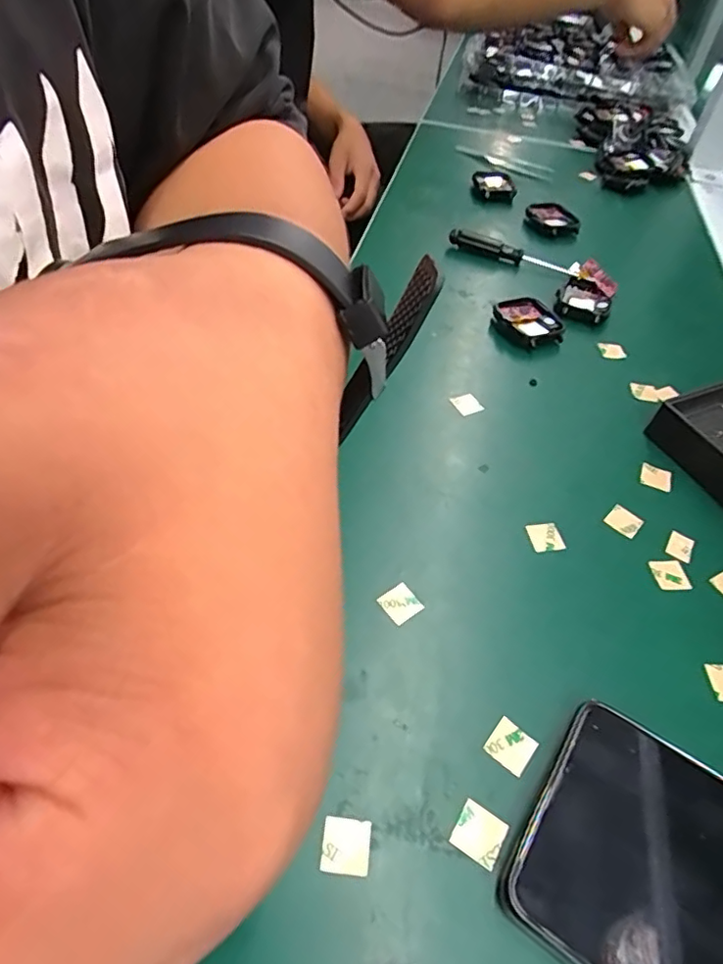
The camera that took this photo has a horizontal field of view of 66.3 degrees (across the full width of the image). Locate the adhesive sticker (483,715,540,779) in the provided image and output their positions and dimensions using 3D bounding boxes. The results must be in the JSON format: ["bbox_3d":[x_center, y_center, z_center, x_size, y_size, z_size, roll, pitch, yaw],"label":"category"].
[{"bbox_3d":[0.055,0.098,0.205,0.015,0.004,0.015,34,60,23],"label":"adhesive sticker"}]

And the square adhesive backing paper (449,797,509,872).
[{"bbox_3d":[0.040,0.119,0.186,0.016,0.004,0.015,28,56,18],"label":"square adhesive backing paper"}]

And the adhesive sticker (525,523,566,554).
[{"bbox_3d":[0.089,0.027,0.268,0.015,0.004,0.015,-11,58,-3],"label":"adhesive sticker"}]

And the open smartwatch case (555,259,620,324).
[{"bbox_3d":[0.163,-0.138,0.401,0.037,0.028,0.043,24,52,13],"label":"open smartwatch case"}]

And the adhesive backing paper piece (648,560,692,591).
[{"bbox_3d":[0.144,0.044,0.259,0.015,0.004,0.015,-7,62,-5],"label":"adhesive backing paper piece"}]

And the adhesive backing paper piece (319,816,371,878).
[{"bbox_3d":[-0.005,0.119,0.181,0.015,0.004,0.015,9,45,-1],"label":"adhesive backing paper piece"}]

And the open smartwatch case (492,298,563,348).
[{"bbox_3d":[0.116,-0.109,0.381,0.036,0.015,0.042,-15,53,-18],"label":"open smartwatch case"}]

